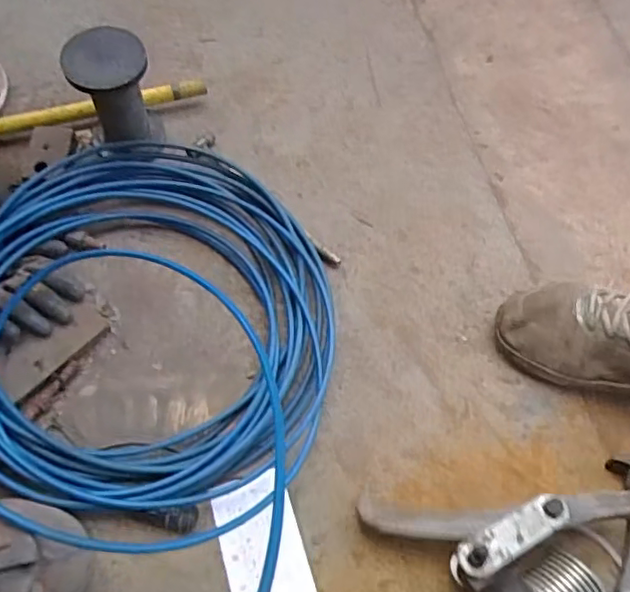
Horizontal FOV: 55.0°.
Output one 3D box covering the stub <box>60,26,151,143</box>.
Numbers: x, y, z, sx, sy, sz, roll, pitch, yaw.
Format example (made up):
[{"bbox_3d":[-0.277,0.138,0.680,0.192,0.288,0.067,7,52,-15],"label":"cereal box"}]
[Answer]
[{"bbox_3d":[-0.241,-0.249,0.742,0.086,0.149,0.089,2,67,-6],"label":"stub"}]

